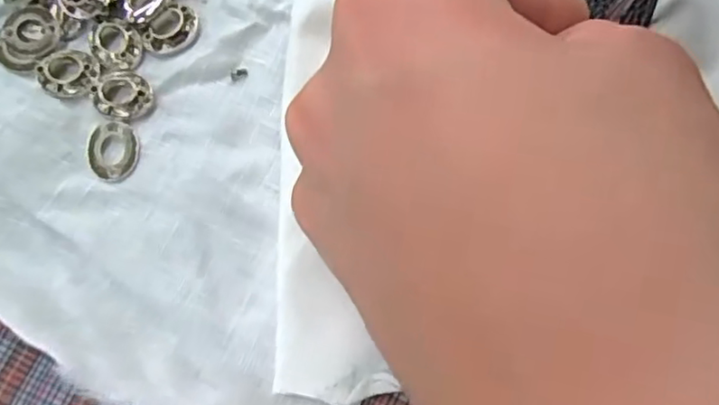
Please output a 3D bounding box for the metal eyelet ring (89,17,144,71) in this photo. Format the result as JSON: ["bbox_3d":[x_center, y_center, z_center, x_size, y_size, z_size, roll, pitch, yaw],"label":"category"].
[{"bbox_3d":[-0.069,-0.045,0.174,0.014,0.004,0.014,0,79,1],"label":"metal eyelet ring"}]

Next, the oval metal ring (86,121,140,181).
[{"bbox_3d":[-0.068,-0.015,0.167,0.014,0.004,0.016,3,79,1],"label":"oval metal ring"}]

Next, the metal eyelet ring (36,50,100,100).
[{"bbox_3d":[-0.083,-0.037,0.173,0.017,0.006,0.014,14,79,3],"label":"metal eyelet ring"}]

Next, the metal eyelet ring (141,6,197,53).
[{"bbox_3d":[-0.054,-0.050,0.175,0.013,0.004,0.015,14,79,3],"label":"metal eyelet ring"}]

